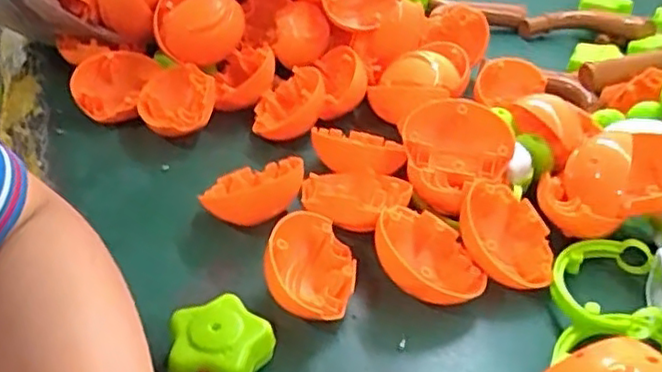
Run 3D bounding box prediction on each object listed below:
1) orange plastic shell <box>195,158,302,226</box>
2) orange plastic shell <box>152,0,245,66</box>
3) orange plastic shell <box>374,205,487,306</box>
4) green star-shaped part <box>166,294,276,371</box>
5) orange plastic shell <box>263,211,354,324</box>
[{"bbox_3d":[-0.064,0.005,0.561,0.078,0.041,0.064,5,37,0],"label":"orange plastic shell"},{"bbox_3d":[-0.128,-0.153,0.651,0.065,0.066,0.064,19,40,18],"label":"orange plastic shell"},{"bbox_3d":[0.071,0.054,0.513,0.089,0.040,0.066,42,58,-1],"label":"orange plastic shell"},{"bbox_3d":[-0.071,0.106,0.445,0.066,0.039,0.064,-1,38,-7],"label":"green star-shaped part"},{"bbox_3d":[-0.014,0.064,0.500,0.064,0.051,0.088,8,38,5],"label":"orange plastic shell"}]

